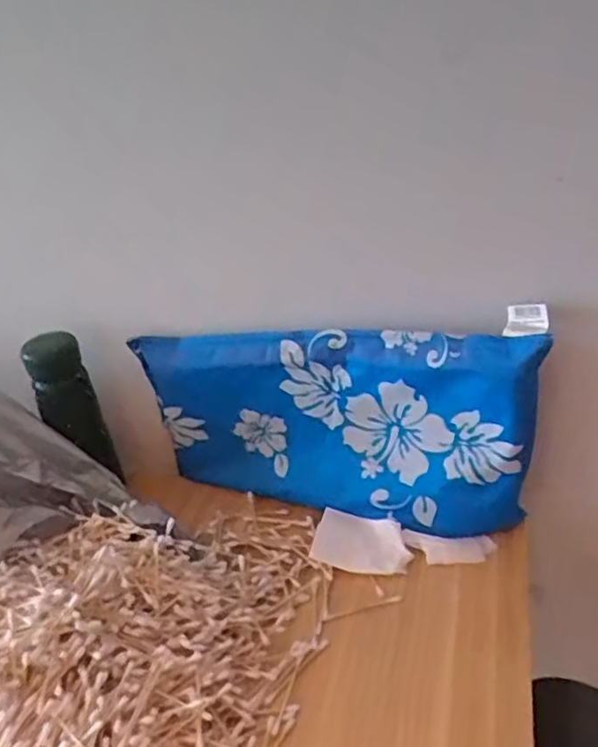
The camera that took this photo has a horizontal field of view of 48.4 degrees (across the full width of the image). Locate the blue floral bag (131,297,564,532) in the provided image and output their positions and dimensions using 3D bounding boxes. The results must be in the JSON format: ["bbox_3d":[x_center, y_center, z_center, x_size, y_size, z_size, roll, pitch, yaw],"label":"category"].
[{"bbox_3d":[0.023,0.046,0.603,0.361,0.179,0.065,2,32,16],"label":"blue floral bag"}]

